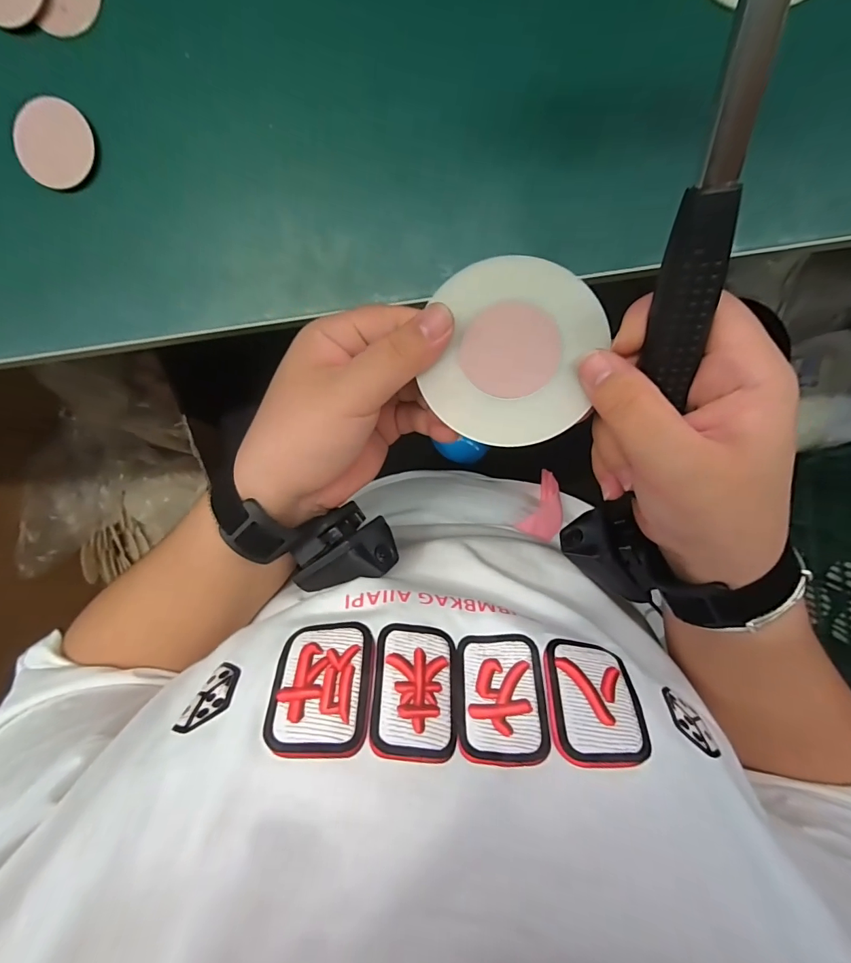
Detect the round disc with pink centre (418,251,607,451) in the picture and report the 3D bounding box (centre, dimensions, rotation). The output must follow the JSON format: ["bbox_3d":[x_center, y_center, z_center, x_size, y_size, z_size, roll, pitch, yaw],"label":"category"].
[{"bbox_3d":[0.040,-0.060,0.197,0.074,0.004,0.083,16,90,8],"label":"round disc with pink centre"}]

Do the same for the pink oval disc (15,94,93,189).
[{"bbox_3d":[-0.207,-0.188,0.238,0.041,0.008,0.042,37,99,-4],"label":"pink oval disc"}]

